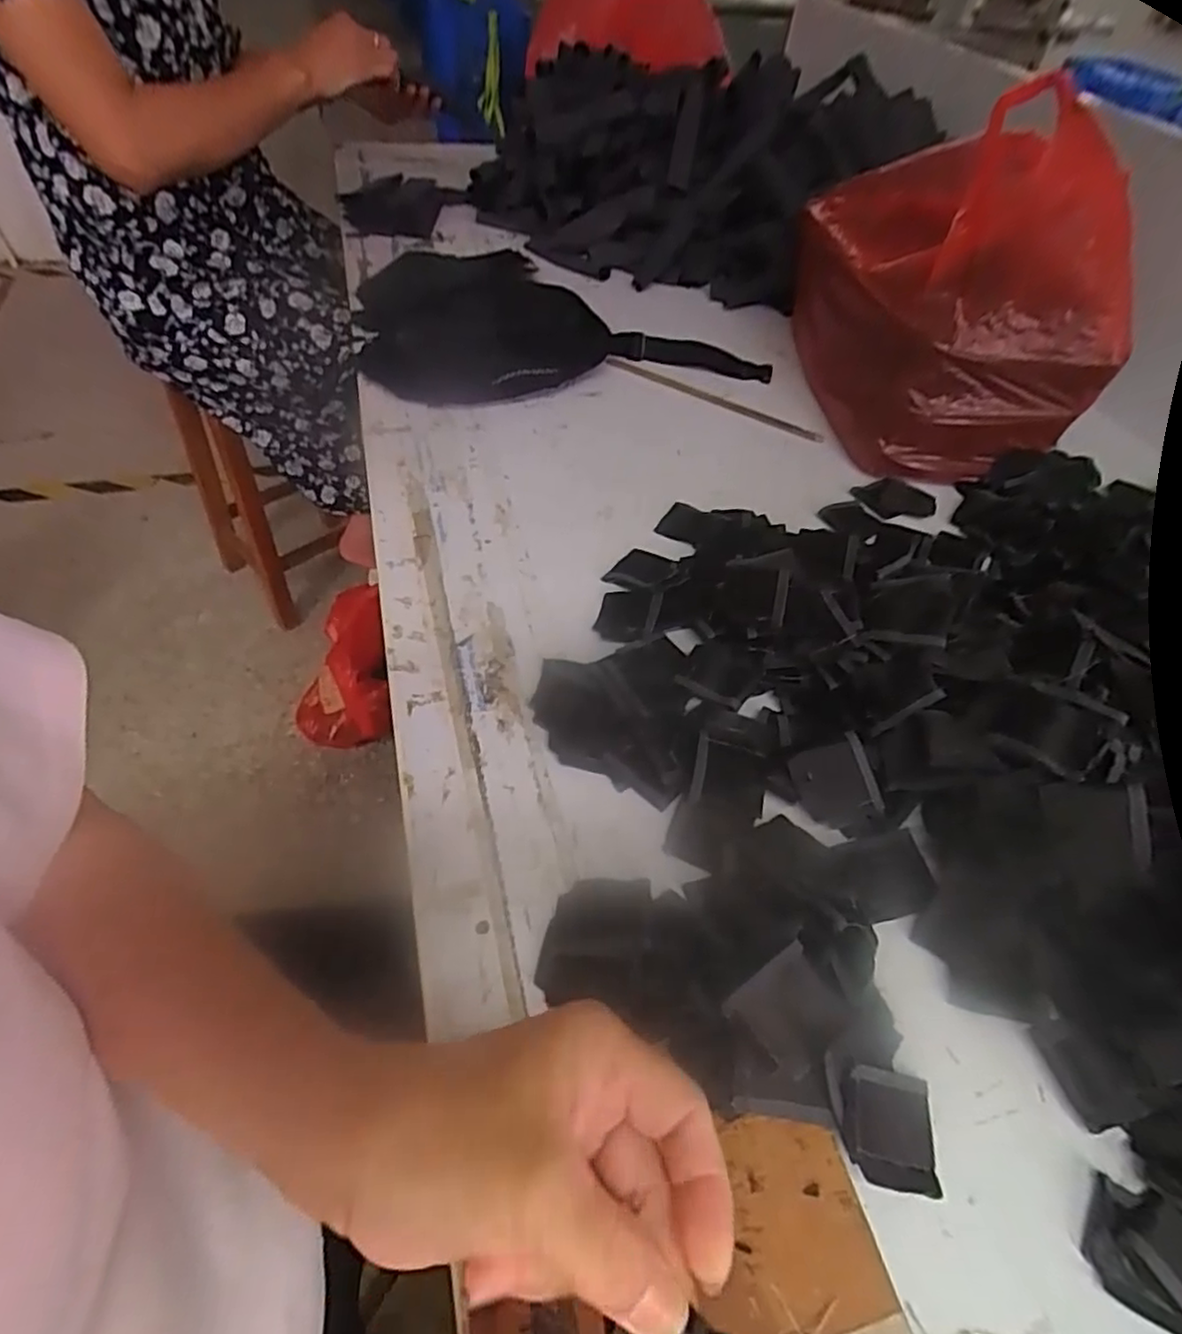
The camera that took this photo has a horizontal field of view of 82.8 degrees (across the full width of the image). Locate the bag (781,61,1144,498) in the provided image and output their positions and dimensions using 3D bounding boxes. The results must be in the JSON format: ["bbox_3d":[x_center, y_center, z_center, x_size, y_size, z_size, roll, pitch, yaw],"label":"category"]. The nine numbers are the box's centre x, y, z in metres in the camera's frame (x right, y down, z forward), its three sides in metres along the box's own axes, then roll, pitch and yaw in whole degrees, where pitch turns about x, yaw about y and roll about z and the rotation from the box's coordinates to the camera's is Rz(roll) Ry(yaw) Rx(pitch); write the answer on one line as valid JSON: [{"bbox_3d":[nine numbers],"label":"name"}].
[{"bbox_3d":[0.375,-0.396,0.705,0.227,0.250,0.356,-1,51,-6],"label":"bag"}]

